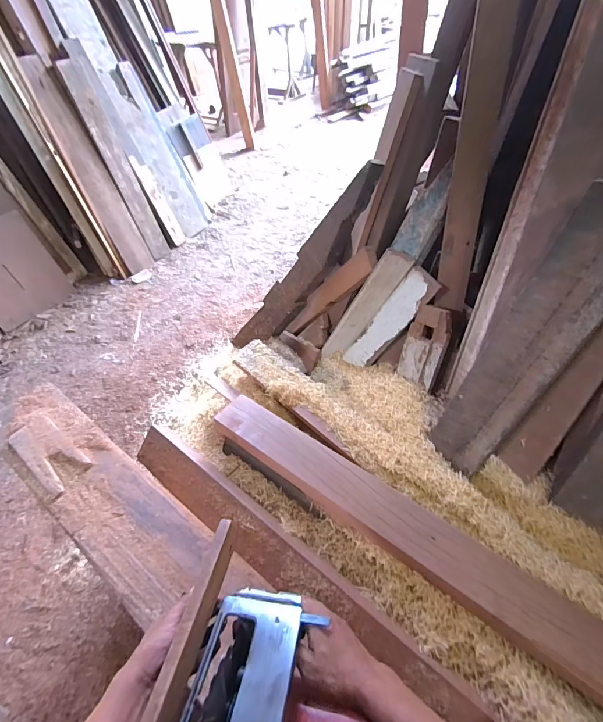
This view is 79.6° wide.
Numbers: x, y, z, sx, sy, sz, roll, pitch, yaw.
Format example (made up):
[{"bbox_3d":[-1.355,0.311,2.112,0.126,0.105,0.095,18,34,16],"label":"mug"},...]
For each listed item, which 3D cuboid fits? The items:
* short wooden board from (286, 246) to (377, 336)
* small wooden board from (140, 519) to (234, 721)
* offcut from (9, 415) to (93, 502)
[{"bbox_3d":[0.099,-0.266,1.463,0.029,0.613,0.129,2,72,-28],"label":"short wooden board"},{"bbox_3d":[-0.149,0.375,0.506,0.016,0.057,0.297,-16,34,24],"label":"small wooden board"},{"bbox_3d":[-0.665,0.242,0.949,0.261,0.022,0.110,29,57,26],"label":"offcut"}]

